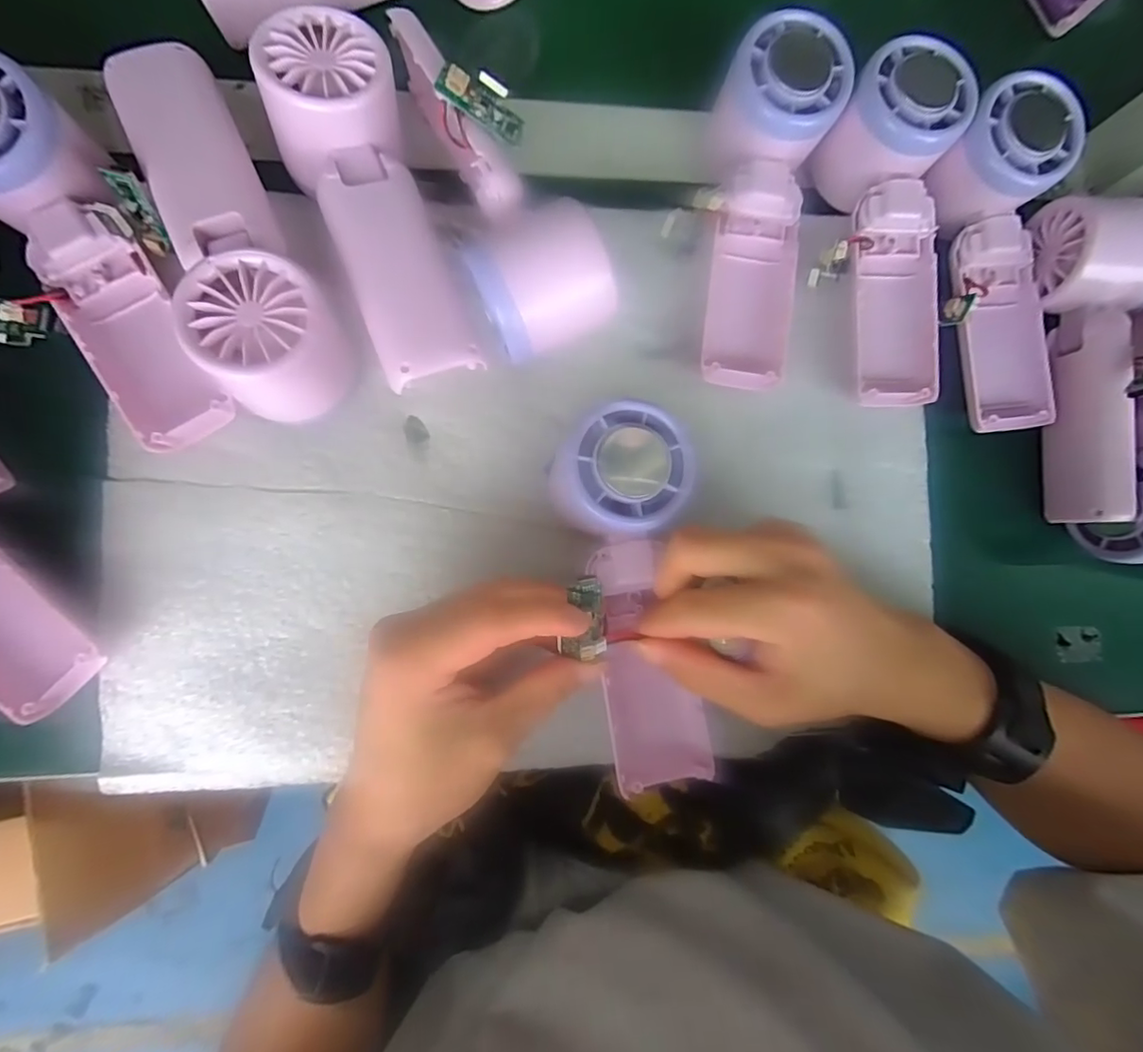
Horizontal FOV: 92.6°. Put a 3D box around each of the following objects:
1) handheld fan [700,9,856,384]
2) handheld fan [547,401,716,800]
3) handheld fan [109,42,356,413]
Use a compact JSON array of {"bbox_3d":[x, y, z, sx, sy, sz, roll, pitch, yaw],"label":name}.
[{"bbox_3d":[0.091,-0.152,0.263,0.060,0.041,0.163,8,87,-5],"label":"handheld fan"},{"bbox_3d":[0.027,0.031,0.233,0.057,0.030,0.162,-8,96,-6],"label":"handheld fan"},{"bbox_3d":[-0.148,-0.122,0.231,0.055,0.052,0.173,-30,91,-6],"label":"handheld fan"}]

